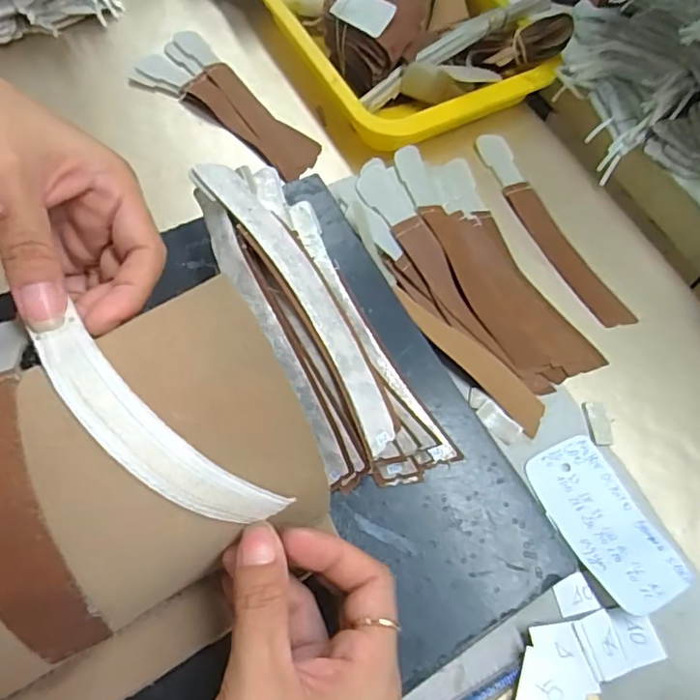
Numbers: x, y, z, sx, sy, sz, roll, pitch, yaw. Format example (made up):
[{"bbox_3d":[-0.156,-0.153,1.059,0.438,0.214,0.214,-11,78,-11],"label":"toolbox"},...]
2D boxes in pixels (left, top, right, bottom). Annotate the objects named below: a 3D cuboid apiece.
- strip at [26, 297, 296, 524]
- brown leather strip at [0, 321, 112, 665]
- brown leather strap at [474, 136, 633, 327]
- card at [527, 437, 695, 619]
[{"bbox_3d":[-0.071,0.030,0.194,0.110,0.038,0.026,43,68,-6],"label":"strip"},{"bbox_3d":[-0.112,0.054,0.184,0.026,0.040,0.122,-14,93,-9],"label":"brown leather strip"},{"bbox_3d":[0.156,-0.099,0.431,0.029,0.007,0.192,-22,67,-12],"label":"brown leather strap"},{"bbox_3d":[0.156,0.102,0.330,0.052,0.013,0.101,-22,68,-13],"label":"card"}]

